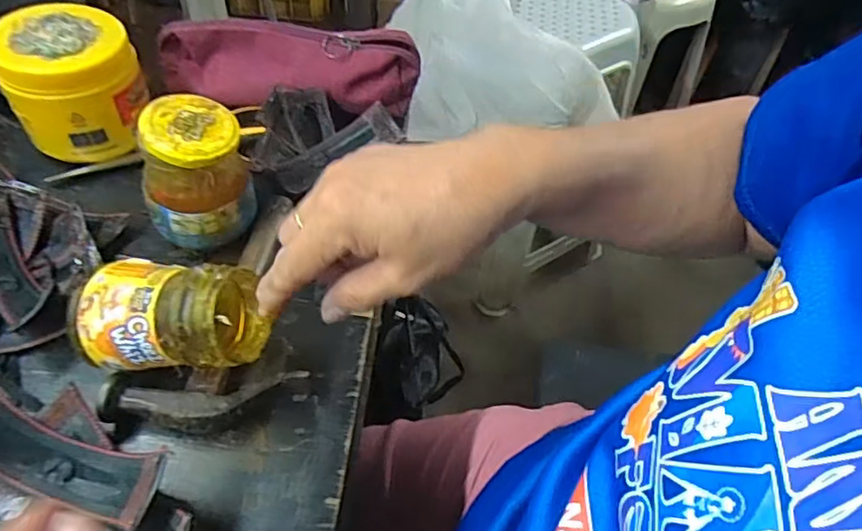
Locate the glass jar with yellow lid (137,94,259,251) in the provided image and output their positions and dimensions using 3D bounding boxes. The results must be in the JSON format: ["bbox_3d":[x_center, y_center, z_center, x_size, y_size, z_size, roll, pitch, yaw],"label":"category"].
[{"bbox_3d":[-0.159,-0.063,0.400,0.069,0.081,0.059,-16,54,-17],"label":"glass jar with yellow lid"}]

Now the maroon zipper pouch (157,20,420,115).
[{"bbox_3d":[-0.129,-0.176,0.527,0.228,0.062,0.052,2,50,-3],"label":"maroon zipper pouch"}]

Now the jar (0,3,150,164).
[{"bbox_3d":[-0.279,-0.144,0.465,0.095,0.085,0.086,-25,57,-23],"label":"jar"}]

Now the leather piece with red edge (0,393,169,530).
[{"bbox_3d":[-0.185,0.094,0.292,0.114,0.029,0.035,18,51,10],"label":"leather piece with red edge"}]

